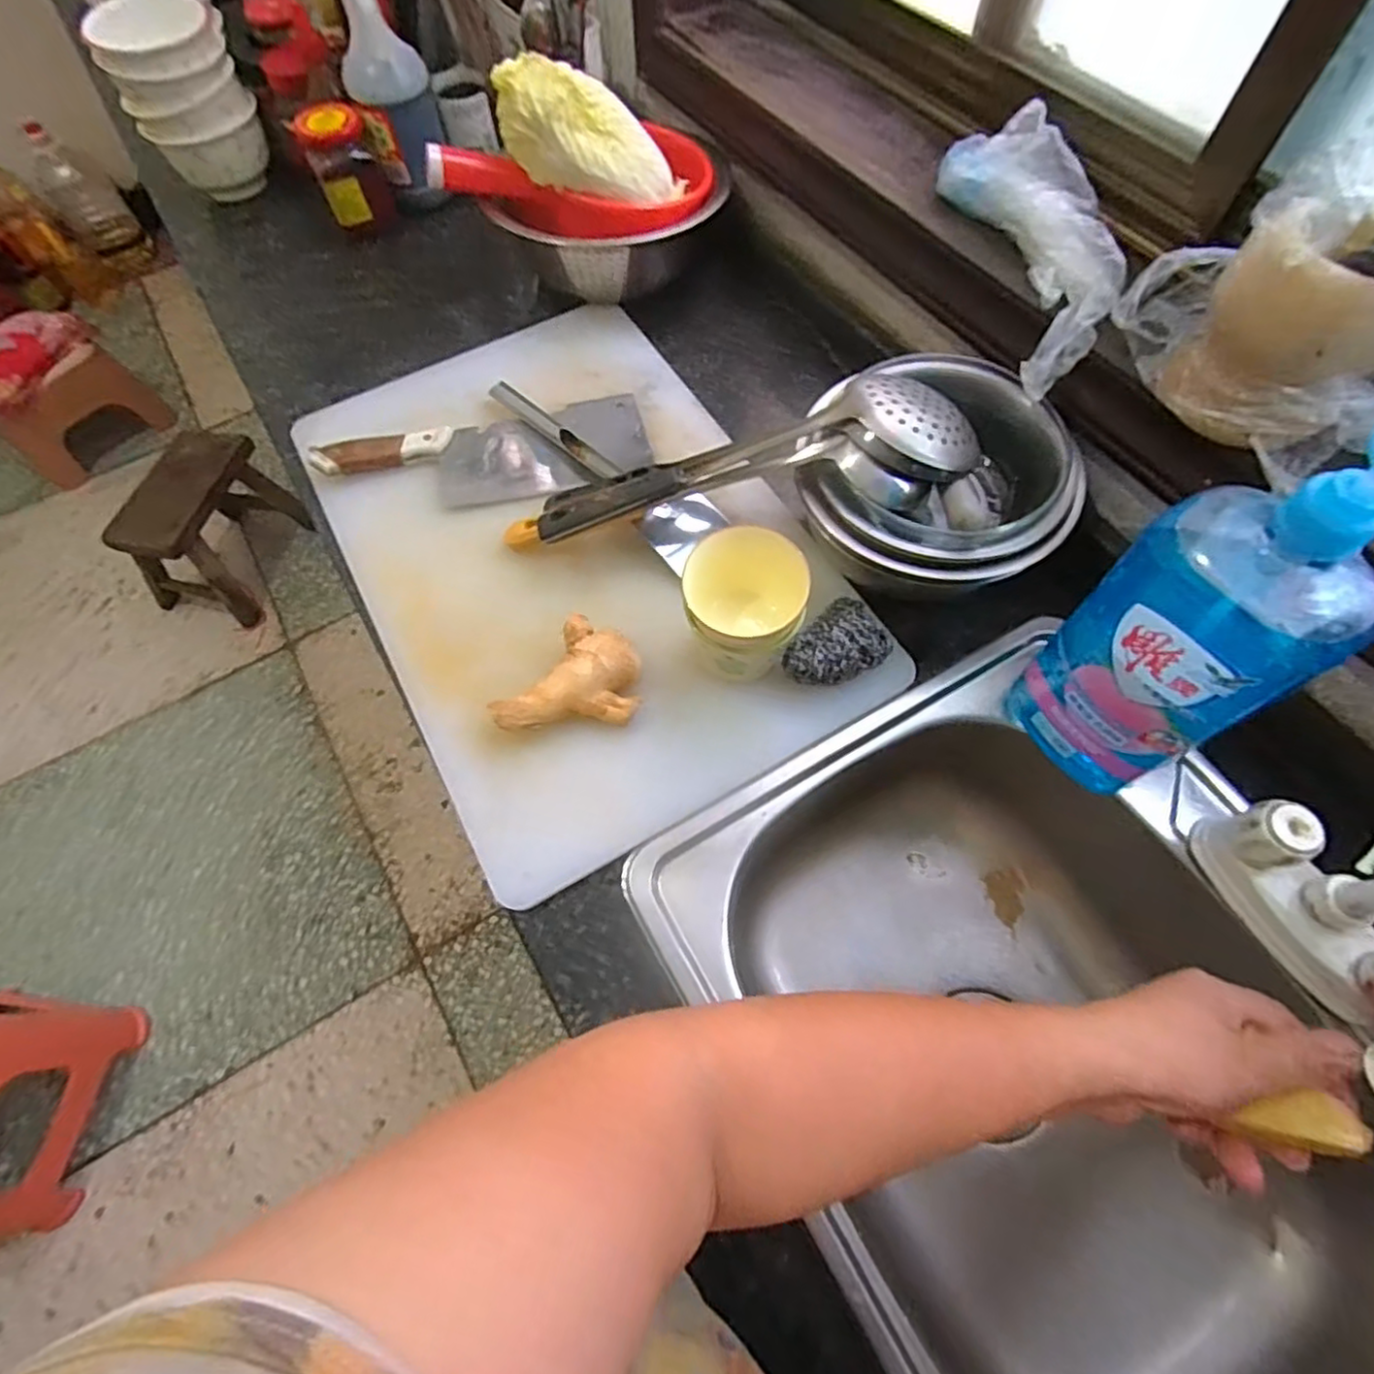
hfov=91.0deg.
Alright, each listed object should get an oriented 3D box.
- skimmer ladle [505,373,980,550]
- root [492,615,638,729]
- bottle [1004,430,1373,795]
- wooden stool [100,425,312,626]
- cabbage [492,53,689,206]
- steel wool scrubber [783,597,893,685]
[{"bbox_3d":[0.027,-0.165,0.532,0.374,0.058,0.081,-12,63,12],"label":"skimmer ladle"},{"bbox_3d":[-0.082,0.005,0.508,0.080,0.041,0.110,36,71,17],"label":"root"},{"bbox_3d":[0.285,-0.031,0.384,0.072,0.288,0.109,-37,69,-14],"label":"bottle"},{"bbox_3d":[-1.026,-0.349,1.465,0.237,0.259,0.326,15,65,8],"label":"wooden stool"},{"bbox_3d":[-0.088,-0.509,0.641,0.184,0.076,0.067,8,60,-29],"label":"cabbage"},{"bbox_3d":[0.116,-0.030,0.509,0.055,0.020,0.082,39,72,18],"label":"steel wool scrubber"}]

